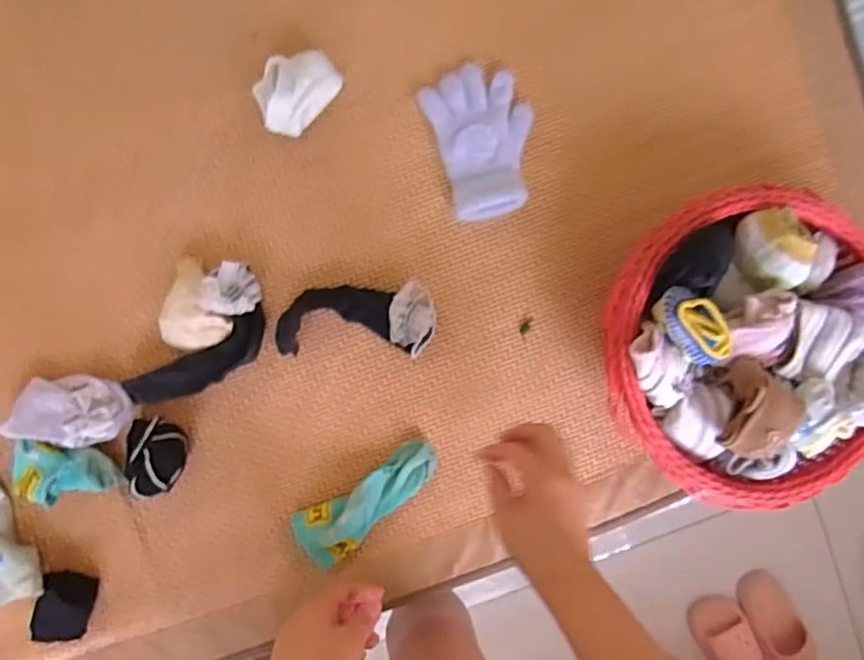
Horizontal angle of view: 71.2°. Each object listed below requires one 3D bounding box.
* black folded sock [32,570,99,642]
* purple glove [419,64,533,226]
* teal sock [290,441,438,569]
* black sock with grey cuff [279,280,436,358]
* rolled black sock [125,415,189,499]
[{"bbox_3d":[-0.369,0.279,0.606,0.046,0.021,0.066,11,91,-3],"label":"black folded sock"},{"bbox_3d":[0.054,-0.189,0.602,0.099,0.038,0.151,-17,92,-3],"label":"purple glove"},{"bbox_3d":[-0.063,0.174,0.611,0.159,0.030,0.060,-38,93,-2],"label":"teal sock"},{"bbox_3d":[-0.075,-0.010,0.604,0.156,0.032,0.068,-3,91,-3],"label":"black sock with grey cuff"},{"bbox_3d":[-0.274,0.127,0.597,0.052,0.032,0.073,3,91,-3],"label":"rolled black sock"}]

